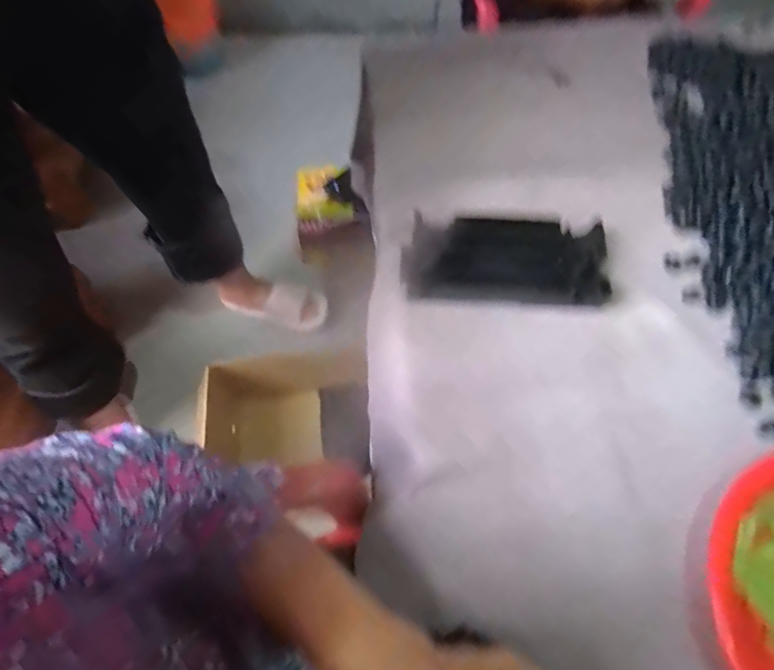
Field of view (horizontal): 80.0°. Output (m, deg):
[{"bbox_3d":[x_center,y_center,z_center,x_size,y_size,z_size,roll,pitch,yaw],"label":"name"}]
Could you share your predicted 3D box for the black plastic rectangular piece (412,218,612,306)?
[{"bbox_3d":[0.127,-0.077,0.469,0.180,0.019,0.096,5,62,2],"label":"black plastic rectangular piece"}]

